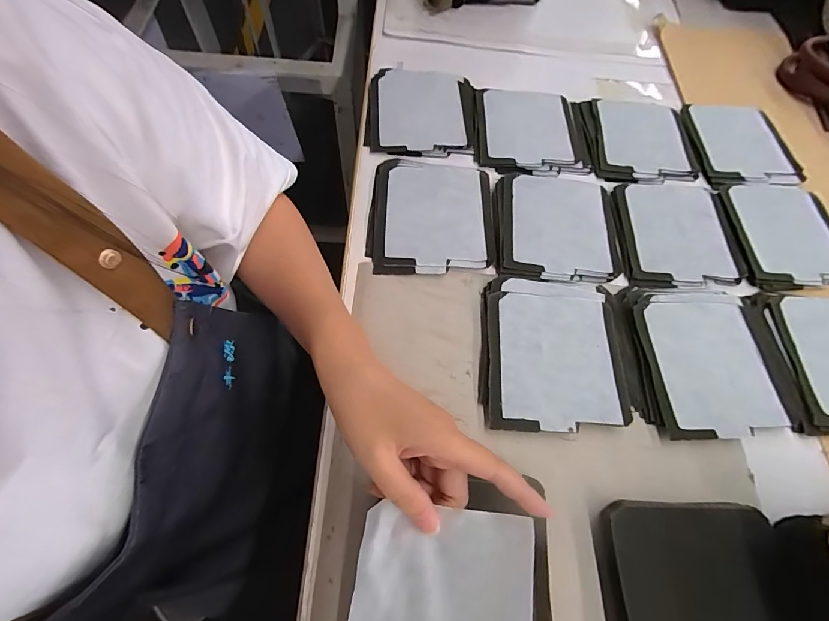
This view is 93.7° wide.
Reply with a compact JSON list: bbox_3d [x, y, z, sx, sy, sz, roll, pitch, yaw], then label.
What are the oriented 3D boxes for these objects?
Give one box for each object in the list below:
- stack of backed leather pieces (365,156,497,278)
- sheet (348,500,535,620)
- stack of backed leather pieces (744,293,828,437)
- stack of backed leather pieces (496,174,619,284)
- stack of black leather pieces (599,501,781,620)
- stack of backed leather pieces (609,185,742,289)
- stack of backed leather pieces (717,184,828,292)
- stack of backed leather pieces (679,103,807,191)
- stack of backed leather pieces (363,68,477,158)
[{"bbox_3d":[0.020,-0.108,0.436,0.134,0.012,0.155,5,64,-1],"label":"stack of backed leather pieces"},{"bbox_3d":[0.012,0.185,0.217,0.100,0.025,0.131,9,64,1],"label":"sheet"},{"bbox_3d":[0.425,0.050,0.384,0.143,0.011,0.141,4,64,-1],"label":"stack of backed leather pieces"},{"bbox_3d":[0.163,-0.096,0.444,0.134,0.009,0.146,6,64,0],"label":"stack of backed leather pieces"},{"bbox_3d":[0.209,0.219,0.287,0.128,0.017,0.136,3,64,-2],"label":"stack of black leather pieces"},{"bbox_3d":[0.302,-0.091,0.449,0.134,0.009,0.144,3,64,-2],"label":"stack of backed leather pieces"},{"bbox_3d":[0.440,-0.090,0.458,0.135,0.008,0.151,4,64,-1],"label":"stack of backed leather pieces"},{"bbox_3d":[0.431,-0.226,0.520,0.126,0.010,0.147,-4,65,-5],"label":"stack of backed leather pieces"},{"bbox_3d":[0.010,-0.261,0.507,0.141,0.015,0.150,2,64,-2],"label":"stack of backed leather pieces"}]

